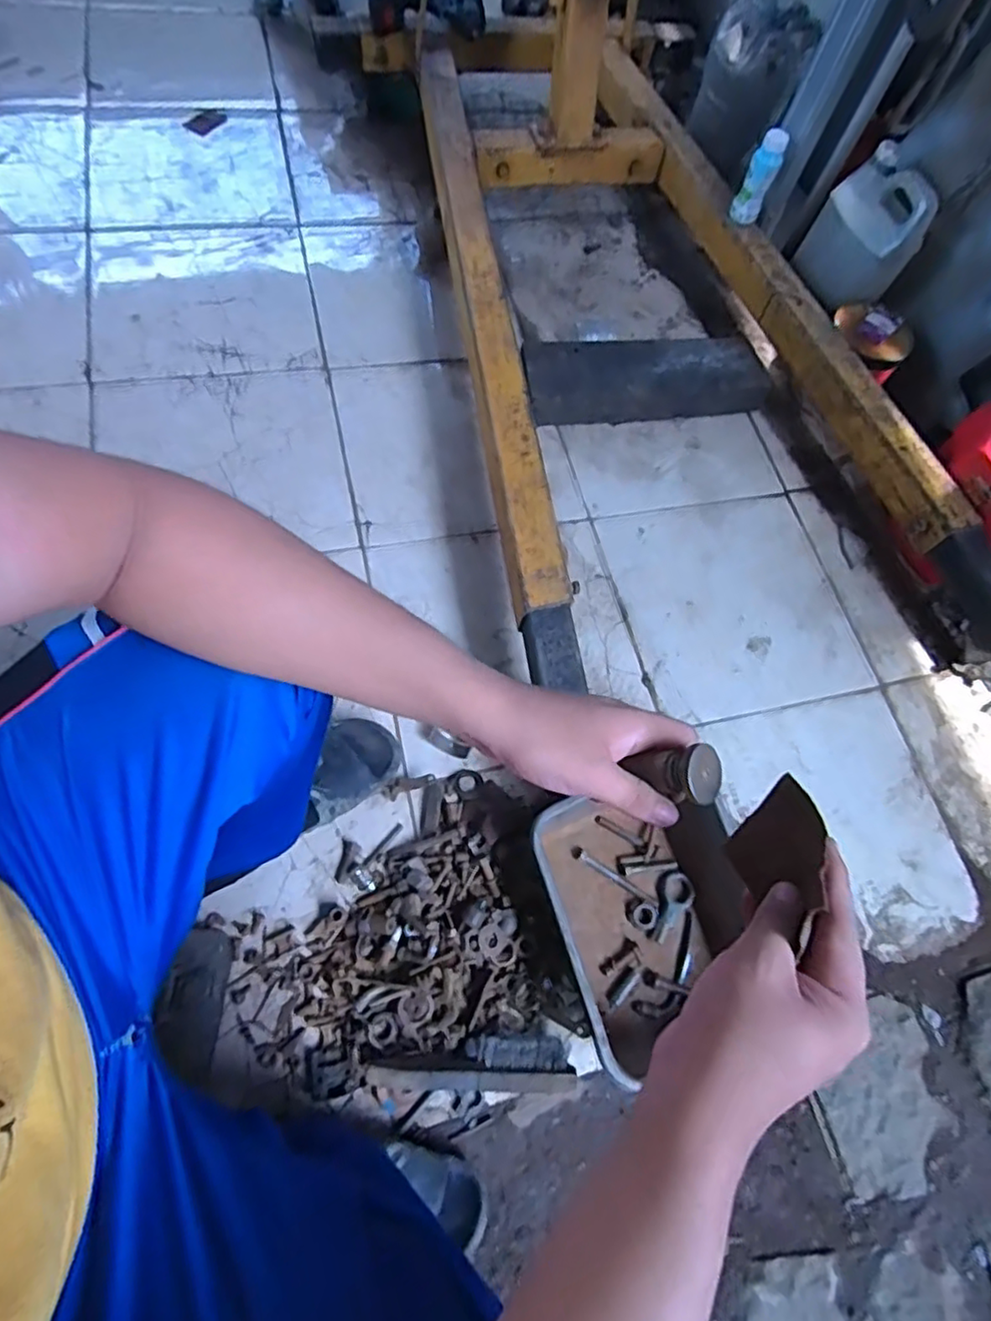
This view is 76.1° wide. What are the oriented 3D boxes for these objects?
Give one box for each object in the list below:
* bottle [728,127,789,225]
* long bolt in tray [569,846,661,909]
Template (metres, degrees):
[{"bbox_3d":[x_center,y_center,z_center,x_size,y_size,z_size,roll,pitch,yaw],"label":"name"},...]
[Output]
[{"bbox_3d":[0.502,-0.918,1.205,0.058,0.139,0.054,23,66,2],"label":"bottle"},{"bbox_3d":[0.170,0.306,0.895,0.138,0.016,0.016,31,67,6],"label":"long bolt in tray"}]

